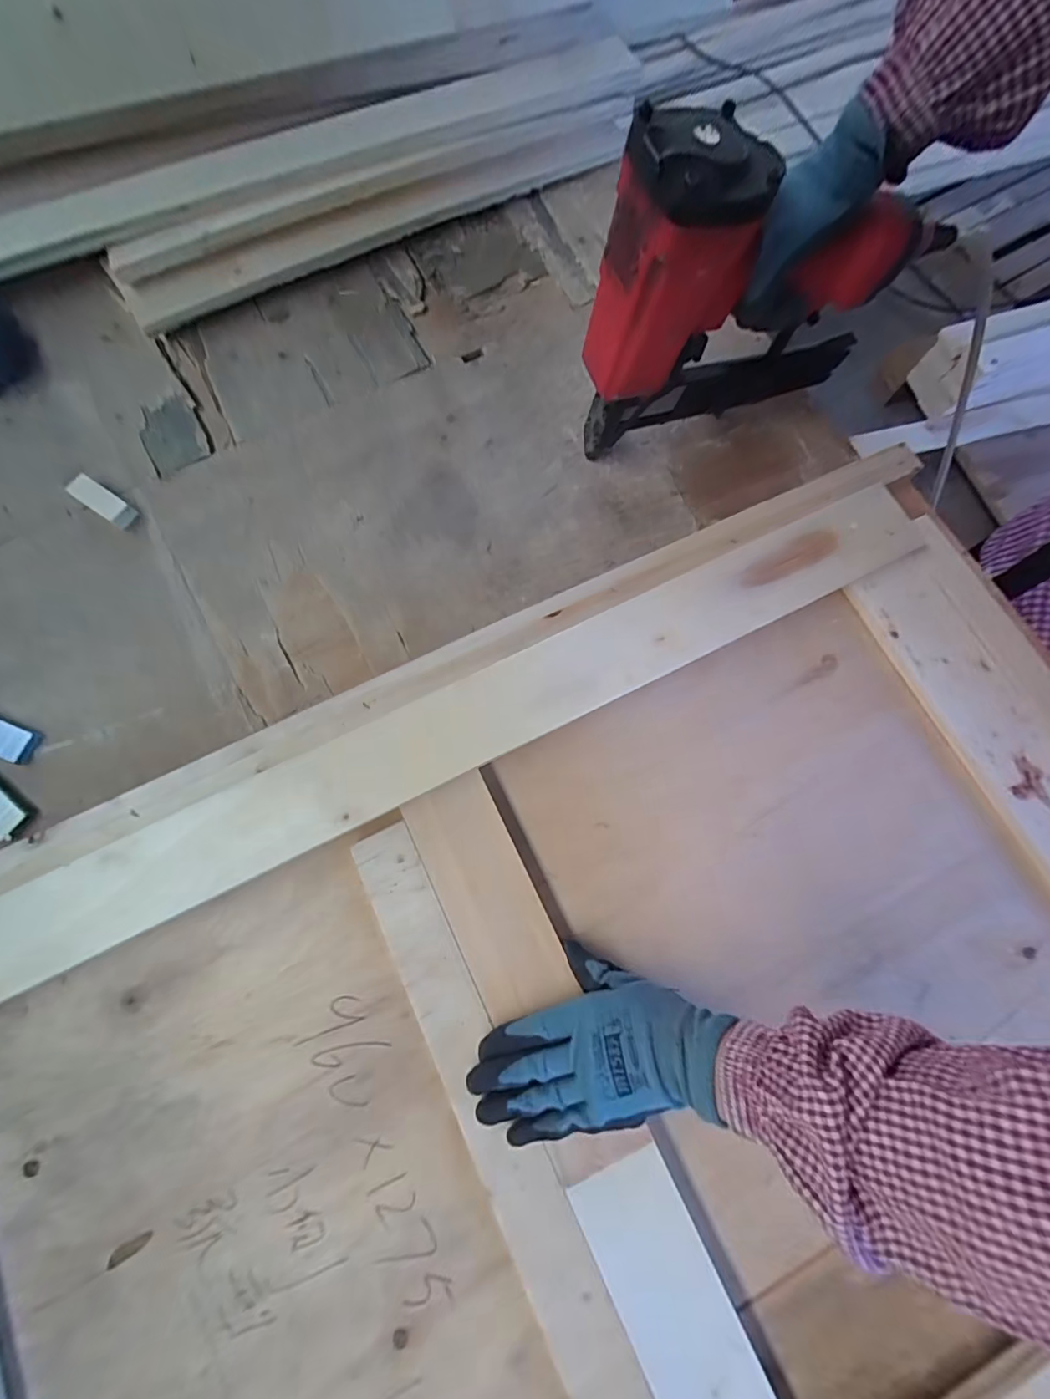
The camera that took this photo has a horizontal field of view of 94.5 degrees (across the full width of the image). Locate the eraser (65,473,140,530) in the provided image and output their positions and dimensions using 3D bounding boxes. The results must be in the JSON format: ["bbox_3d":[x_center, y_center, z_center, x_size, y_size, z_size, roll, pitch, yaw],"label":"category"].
[{"bbox_3d":[-0.415,-0.195,0.475,0.072,0.014,0.024,34,78,7],"label":"eraser"}]

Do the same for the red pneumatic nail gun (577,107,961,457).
[{"bbox_3d":[0.194,-0.321,0.395,0.291,0.239,0.065,-21,78,-6],"label":"red pneumatic nail gun"}]

